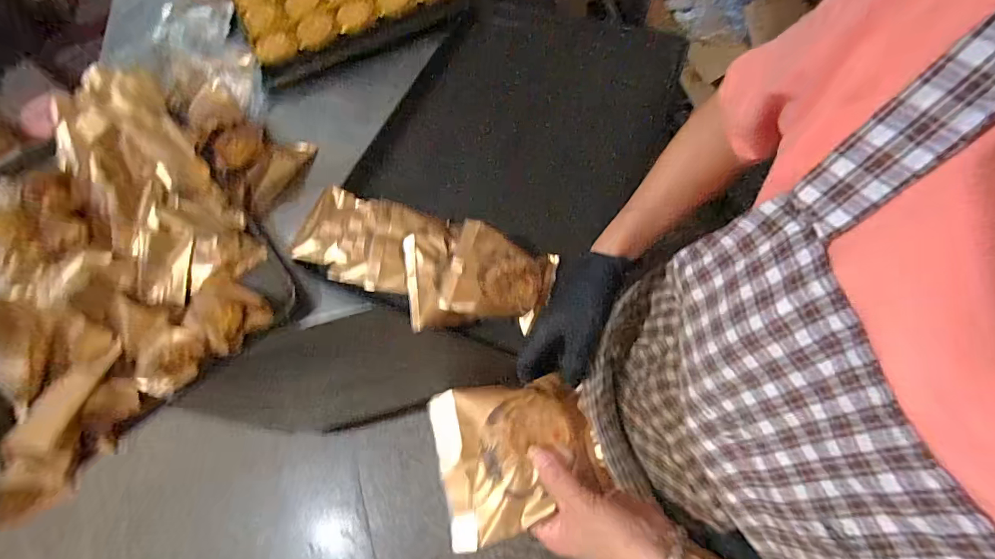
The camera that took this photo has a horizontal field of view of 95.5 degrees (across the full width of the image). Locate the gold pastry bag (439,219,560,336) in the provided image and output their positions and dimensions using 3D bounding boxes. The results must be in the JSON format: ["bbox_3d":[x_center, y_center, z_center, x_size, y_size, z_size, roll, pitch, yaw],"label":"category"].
[{"bbox_3d":[-0.001,0.004,0.571,0.126,0.050,0.113,23,67,-13],"label":"gold pastry bag"}]

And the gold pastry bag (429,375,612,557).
[{"bbox_3d":[0.019,0.141,0.372,0.129,0.041,0.112,-15,65,-4],"label":"gold pastry bag"}]

